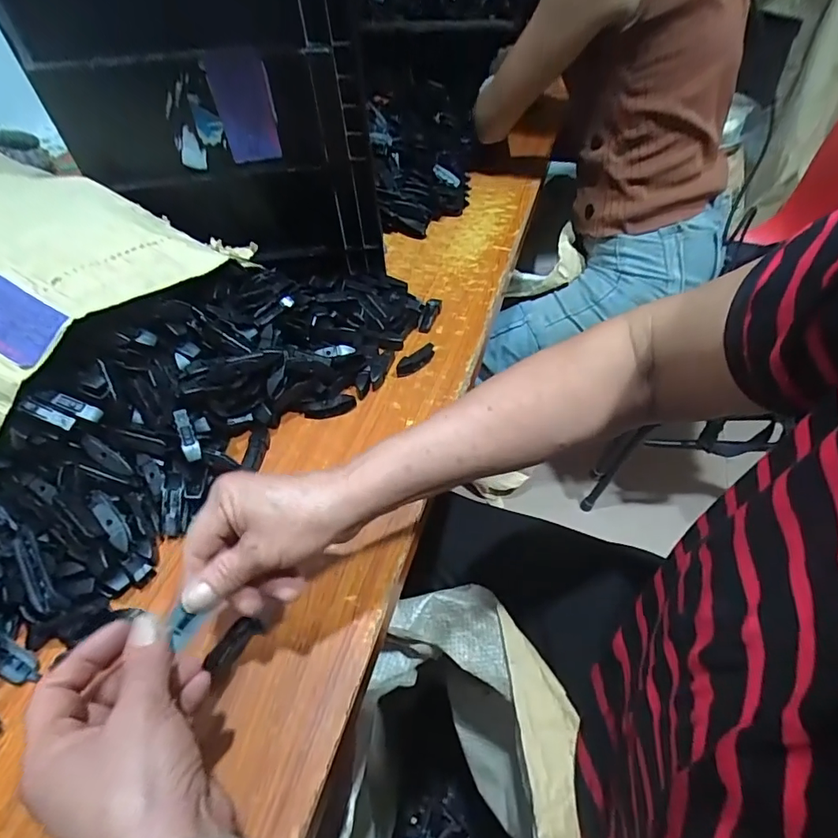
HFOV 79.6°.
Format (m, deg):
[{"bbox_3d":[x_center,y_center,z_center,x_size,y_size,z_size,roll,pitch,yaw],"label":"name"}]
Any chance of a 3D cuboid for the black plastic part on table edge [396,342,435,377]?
[{"bbox_3d":[-0.002,-0.068,0.556,0.055,0.016,0.017,-37,56,-24],"label":"black plastic part on table edge"}]

